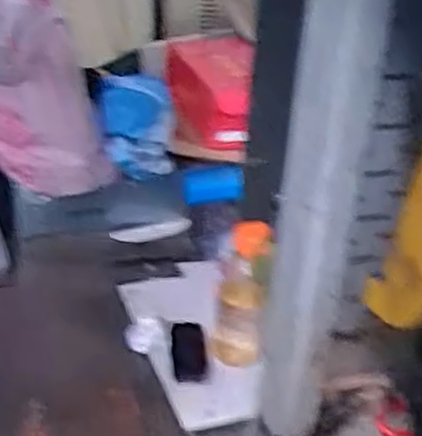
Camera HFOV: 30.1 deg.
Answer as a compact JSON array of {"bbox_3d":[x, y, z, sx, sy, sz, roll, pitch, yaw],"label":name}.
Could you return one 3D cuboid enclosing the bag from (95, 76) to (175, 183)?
[{"bbox_3d":[-0.129,-0.153,1.349,0.123,0.144,0.157,-3,31,-11],"label":"bag"}]

